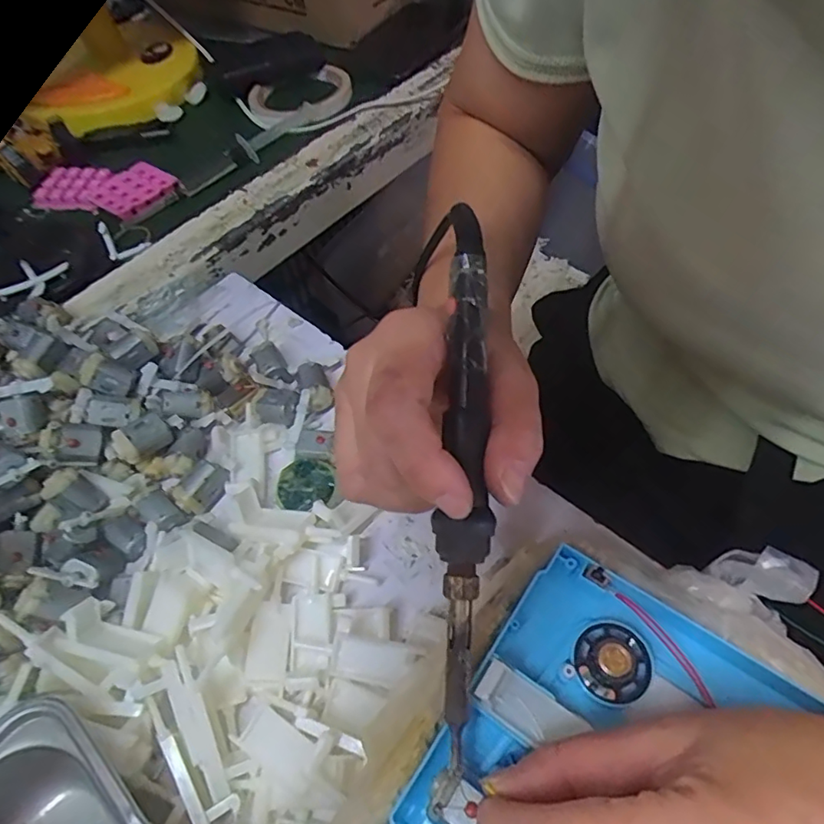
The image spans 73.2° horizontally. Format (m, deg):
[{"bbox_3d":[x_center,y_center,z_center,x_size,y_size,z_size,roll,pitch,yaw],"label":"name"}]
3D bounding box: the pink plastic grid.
[{"bbox_3d":[-0.254,-0.185,0.458,0.116,0.012,0.056,13,60,12],"label":"pink plastic grid"}]

